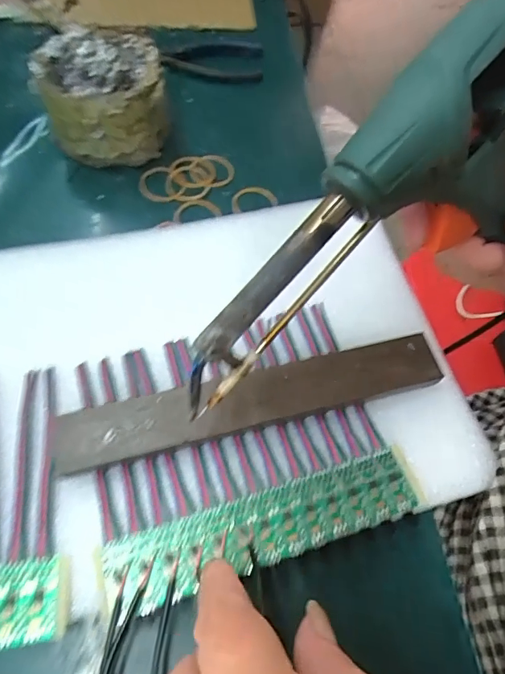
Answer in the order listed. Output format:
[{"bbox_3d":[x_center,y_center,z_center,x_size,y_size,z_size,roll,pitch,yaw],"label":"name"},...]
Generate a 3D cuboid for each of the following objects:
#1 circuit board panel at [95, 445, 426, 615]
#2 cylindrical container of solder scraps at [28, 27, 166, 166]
[{"bbox_3d":[0.007,0.093,0.222,0.162,0.004,0.033,-14,63,-12],"label":"circuit board panel"},{"bbox_3d":[-0.106,-0.171,0.325,0.085,0.066,0.078,-9,62,-10],"label":"cylindrical container of solder scraps"}]

